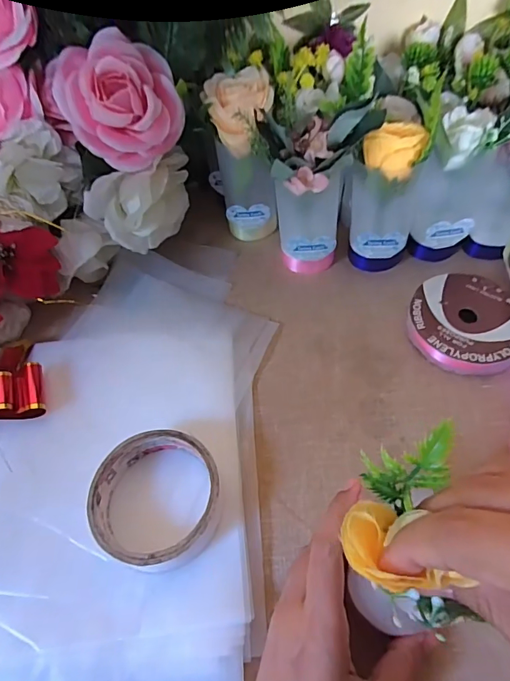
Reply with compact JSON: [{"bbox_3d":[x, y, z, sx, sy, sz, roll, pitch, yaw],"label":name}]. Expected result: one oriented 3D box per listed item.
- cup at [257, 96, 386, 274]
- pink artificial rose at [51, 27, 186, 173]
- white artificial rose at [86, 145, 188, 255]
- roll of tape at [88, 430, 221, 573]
[{"bbox_3d":[0.050,-0.132,0.383,0.091,0.142,0.067,-5,55,-2],"label":"cup"},{"bbox_3d":[-0.110,-0.190,0.344,0.082,0.075,0.074,-37,62,-22],"label":"pink artificial rose"},{"bbox_3d":[-0.101,-0.130,0.391,0.053,0.067,0.095,22,58,17],"label":"white artificial rose"},{"bbox_3d":[-0.065,0.105,0.285,0.082,0.024,0.088,-1,54,1],"label":"roll of tape"}]

